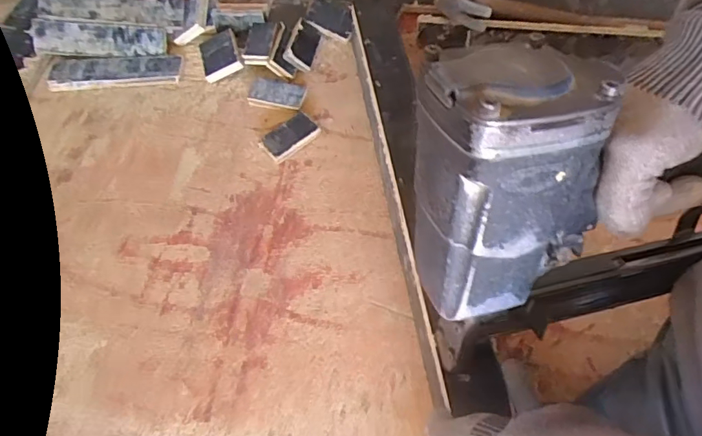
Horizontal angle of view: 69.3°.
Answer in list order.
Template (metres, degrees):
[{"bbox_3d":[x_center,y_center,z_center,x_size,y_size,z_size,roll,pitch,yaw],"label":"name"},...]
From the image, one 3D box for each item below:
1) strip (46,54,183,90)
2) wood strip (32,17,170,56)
[{"bbox_3d":[-0.299,-0.187,0.645,0.159,0.014,0.045,-7,61,-3],"label":"strip"},{"bbox_3d":[-0.320,-0.228,0.651,0.160,0.042,0.011,0,17,-7],"label":"wood strip"}]

